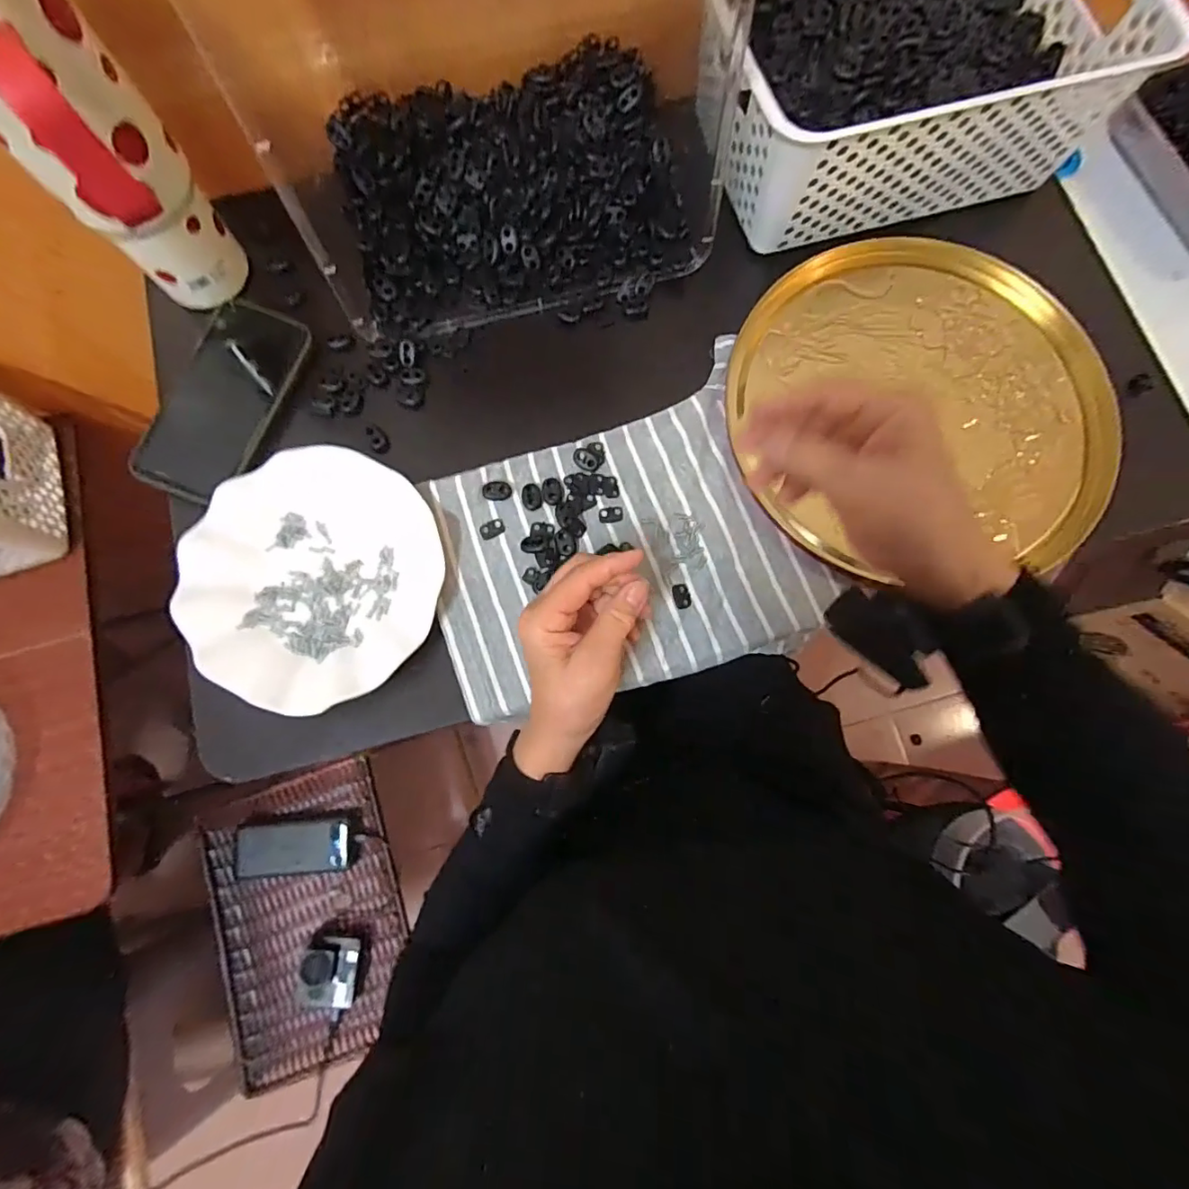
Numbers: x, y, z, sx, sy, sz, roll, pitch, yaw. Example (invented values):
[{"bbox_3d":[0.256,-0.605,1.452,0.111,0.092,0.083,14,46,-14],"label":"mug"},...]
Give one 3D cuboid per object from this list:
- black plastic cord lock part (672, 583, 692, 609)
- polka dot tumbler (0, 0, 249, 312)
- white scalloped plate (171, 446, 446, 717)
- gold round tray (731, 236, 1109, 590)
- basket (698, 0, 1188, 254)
[{"bbox_3d":[0.065,0.001,0.402,0.012,0.004,0.019,-13,79,-3],"label":"black plastic cord lock part"},{"bbox_3d":[-0.318,-0.272,0.349,0.076,0.210,0.094,-7,79,-2],"label":"polka dot tumbler"},{"bbox_3d":[-0.199,-0.013,0.394,0.174,0.026,0.178,0,79,-1],"label":"white scalloped plate"},{"bbox_3d":[0.252,-0.156,0.431,0.285,0.016,0.279,0,79,-1],"label":"gold round tray"},{"bbox_3d":[0.241,-0.420,0.434,0.306,0.100,0.207,-14,79,-3],"label":"basket"}]

